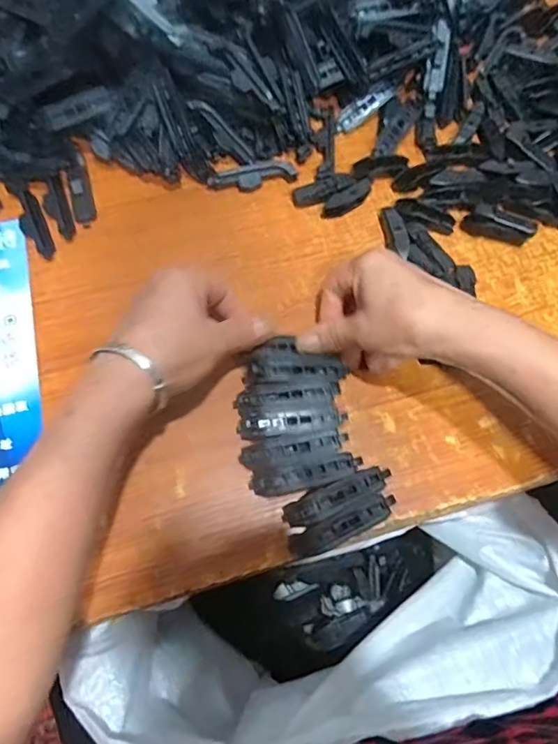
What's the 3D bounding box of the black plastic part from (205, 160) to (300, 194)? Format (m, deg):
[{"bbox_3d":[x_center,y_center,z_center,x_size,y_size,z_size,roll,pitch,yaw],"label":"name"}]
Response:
[{"bbox_3d":[-0.023,-0.166,0.459,0.072,0.013,0.021,-14,73,-7],"label":"black plastic part"}]

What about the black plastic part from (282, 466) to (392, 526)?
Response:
[{"bbox_3d":[0.040,0.087,0.376,0.075,0.019,0.019,-22,74,-9],"label":"black plastic part"}]

